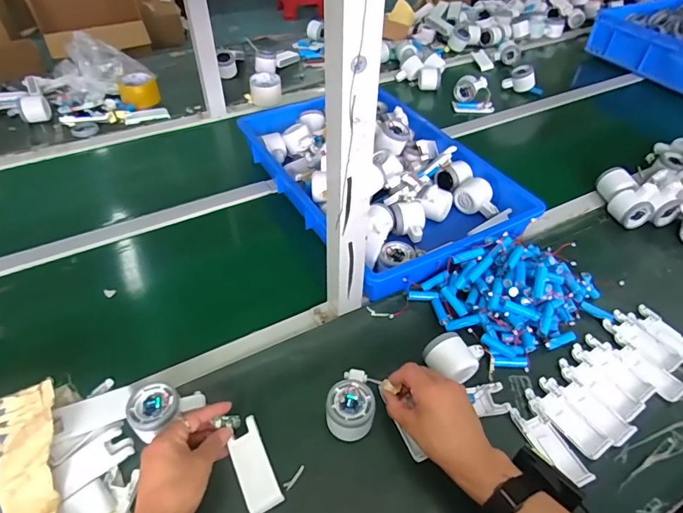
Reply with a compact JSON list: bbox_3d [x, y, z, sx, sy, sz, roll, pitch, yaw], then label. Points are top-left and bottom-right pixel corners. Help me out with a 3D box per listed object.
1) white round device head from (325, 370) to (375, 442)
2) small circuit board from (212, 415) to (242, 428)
[{"bbox_3d":[0.010,0.180,0.540,0.056,0.047,0.078,-2,46,-2],"label":"white round device head"},{"bbox_3d":[-0.137,0.201,0.525,0.032,0.007,0.013,4,40,-33],"label":"small circuit board"}]

